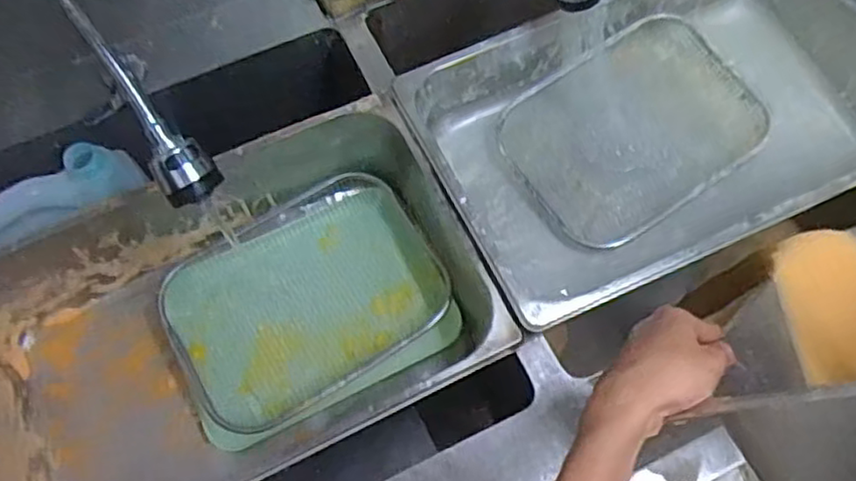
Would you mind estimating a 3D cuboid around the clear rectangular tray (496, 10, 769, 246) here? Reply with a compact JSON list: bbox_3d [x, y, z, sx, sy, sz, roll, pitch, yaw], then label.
[{"bbox_3d":[0.241,-0.134,0.815,0.283,0.023,0.207,-34,71,-11],"label":"clear rectangular tray"}]

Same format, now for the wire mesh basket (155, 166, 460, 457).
[{"bbox_3d":[-0.137,0.071,0.783,0.298,0.052,0.234,-29,70,-10],"label":"wire mesh basket"}]

